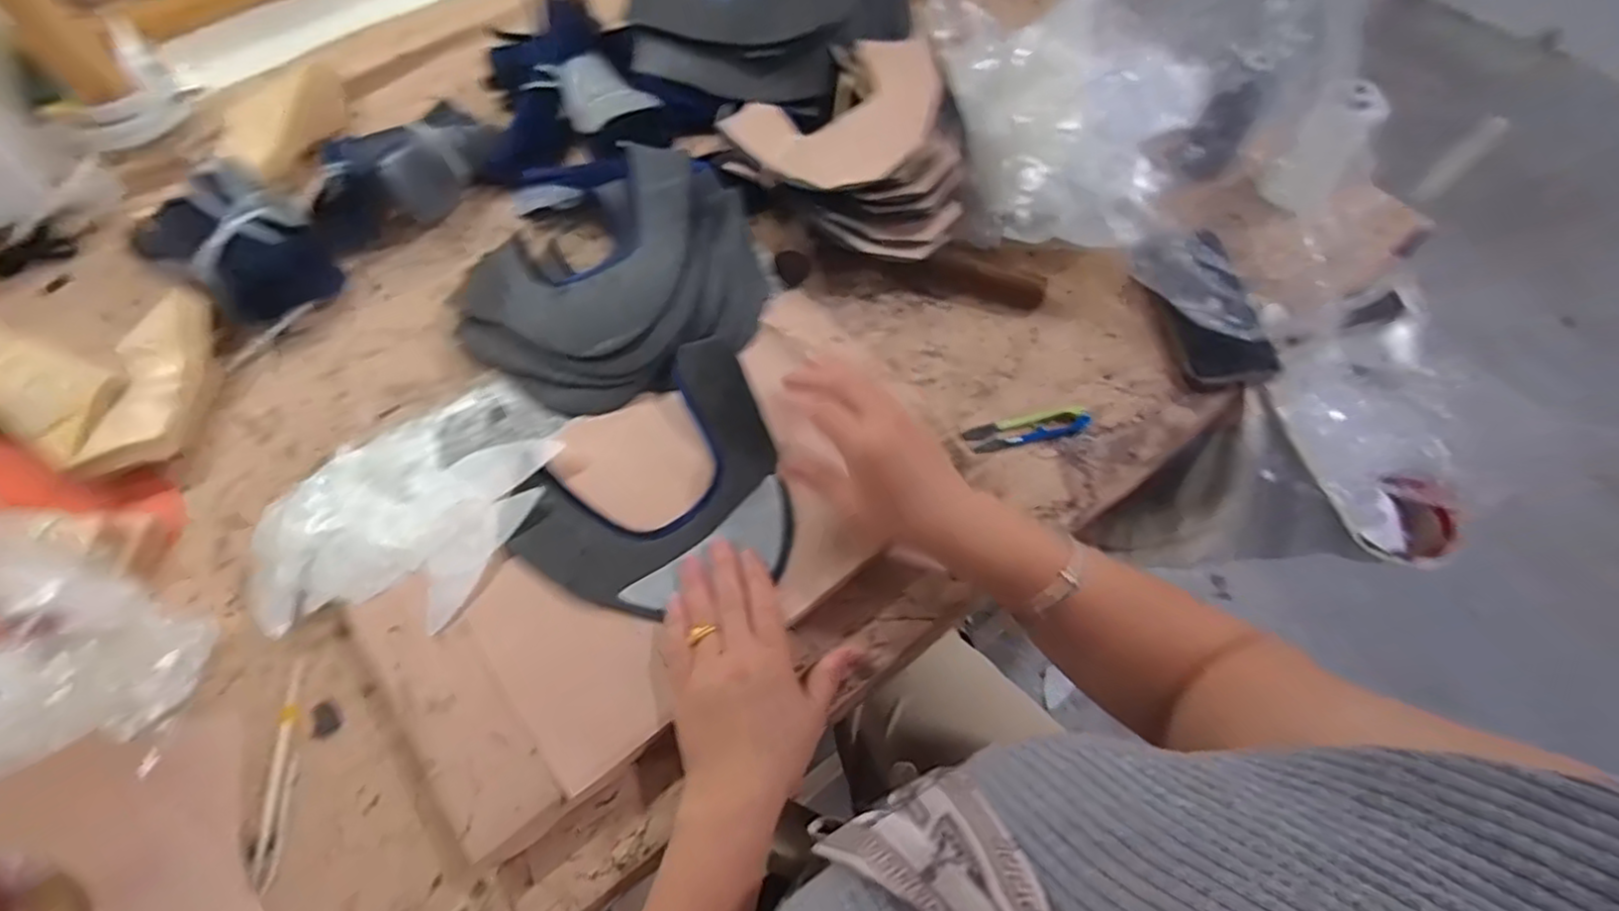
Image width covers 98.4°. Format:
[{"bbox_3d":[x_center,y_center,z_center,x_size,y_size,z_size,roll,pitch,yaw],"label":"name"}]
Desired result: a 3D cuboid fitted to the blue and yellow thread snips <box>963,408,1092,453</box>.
[{"bbox_3d":[0.165,-0.020,0.528,0.092,0.008,0.024,-12,64,-7],"label":"blue and yellow thread snips"}]

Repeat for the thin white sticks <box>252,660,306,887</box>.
[{"bbox_3d":[-0.325,0.190,0.430,0.010,0.009,0.124,-9,64,-5],"label":"thin white sticks"}]

